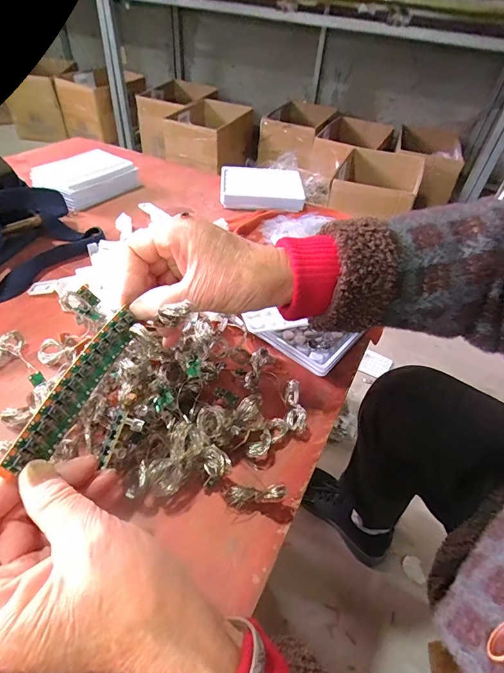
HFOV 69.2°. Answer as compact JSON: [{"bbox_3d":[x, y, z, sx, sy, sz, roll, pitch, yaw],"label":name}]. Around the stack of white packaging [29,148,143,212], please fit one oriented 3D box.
[{"bbox_3d":[-0.261,-0.244,0.567,0.098,0.039,0.136,26,49,18],"label":"stack of white packaging"}]

